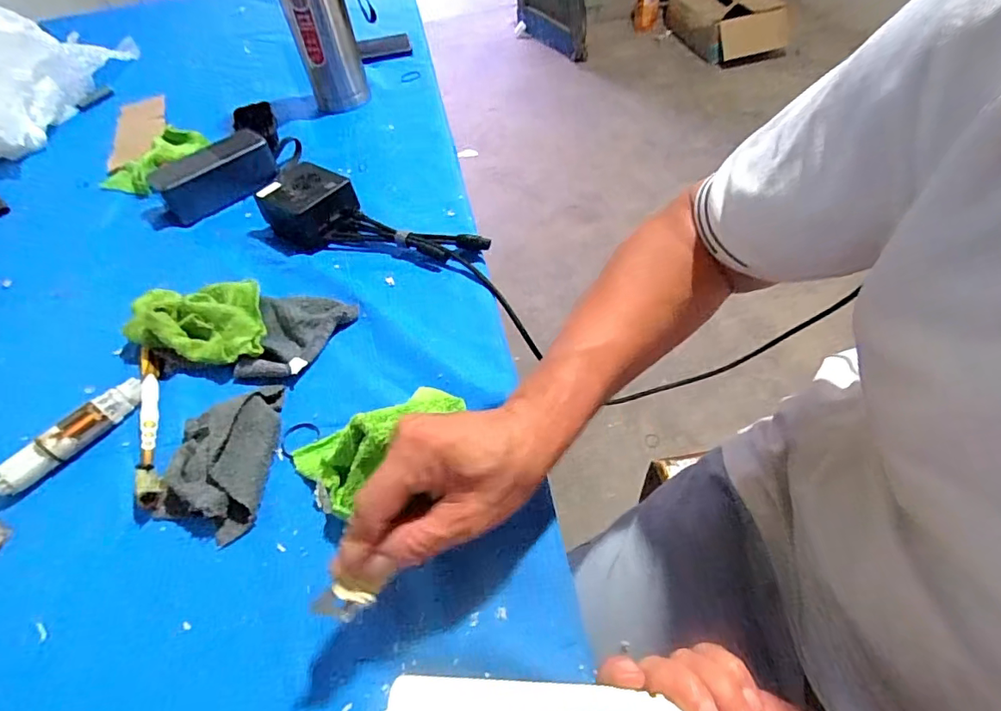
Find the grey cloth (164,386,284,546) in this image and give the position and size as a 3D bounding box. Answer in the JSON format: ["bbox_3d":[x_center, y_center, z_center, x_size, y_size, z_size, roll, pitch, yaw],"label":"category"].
[{"bbox_3d":[-0.200,0.073,0.371,0.073,0.024,0.110,-6,51,1],"label":"grey cloth"}]

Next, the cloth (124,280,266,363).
[{"bbox_3d":[-0.268,-0.030,0.453,0.117,0.034,0.105,-12,51,-4],"label":"cloth"}]

